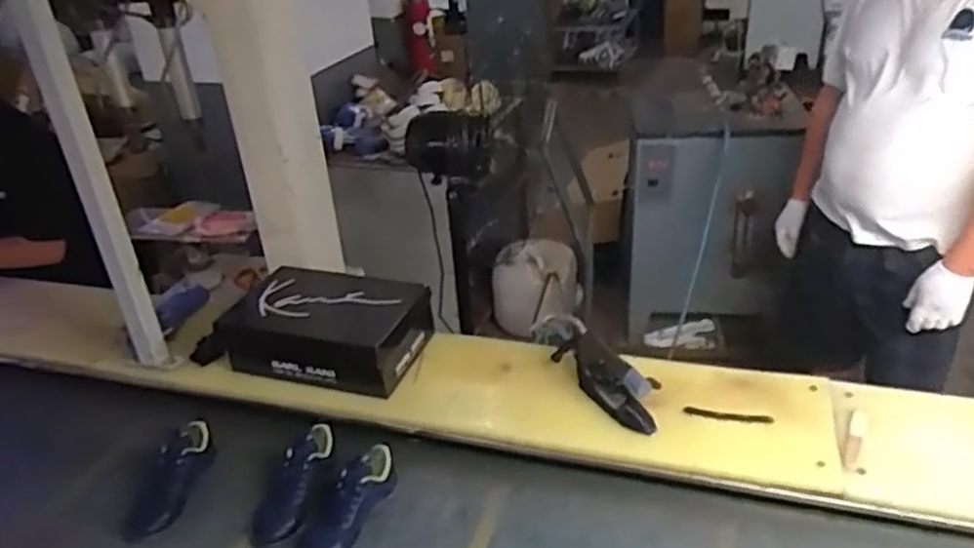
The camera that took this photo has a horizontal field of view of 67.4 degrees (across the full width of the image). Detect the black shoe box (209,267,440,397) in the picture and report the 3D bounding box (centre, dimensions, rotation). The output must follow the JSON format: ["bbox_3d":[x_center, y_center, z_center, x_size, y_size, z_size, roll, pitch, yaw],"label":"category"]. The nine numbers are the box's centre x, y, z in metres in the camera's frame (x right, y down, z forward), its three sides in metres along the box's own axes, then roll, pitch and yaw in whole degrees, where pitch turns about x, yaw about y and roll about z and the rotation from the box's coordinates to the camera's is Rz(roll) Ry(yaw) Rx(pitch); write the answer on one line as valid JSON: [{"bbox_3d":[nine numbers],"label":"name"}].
[{"bbox_3d":[-0.319,0.105,1.437,0.375,0.129,0.221,8,32,21],"label":"black shoe box"}]

